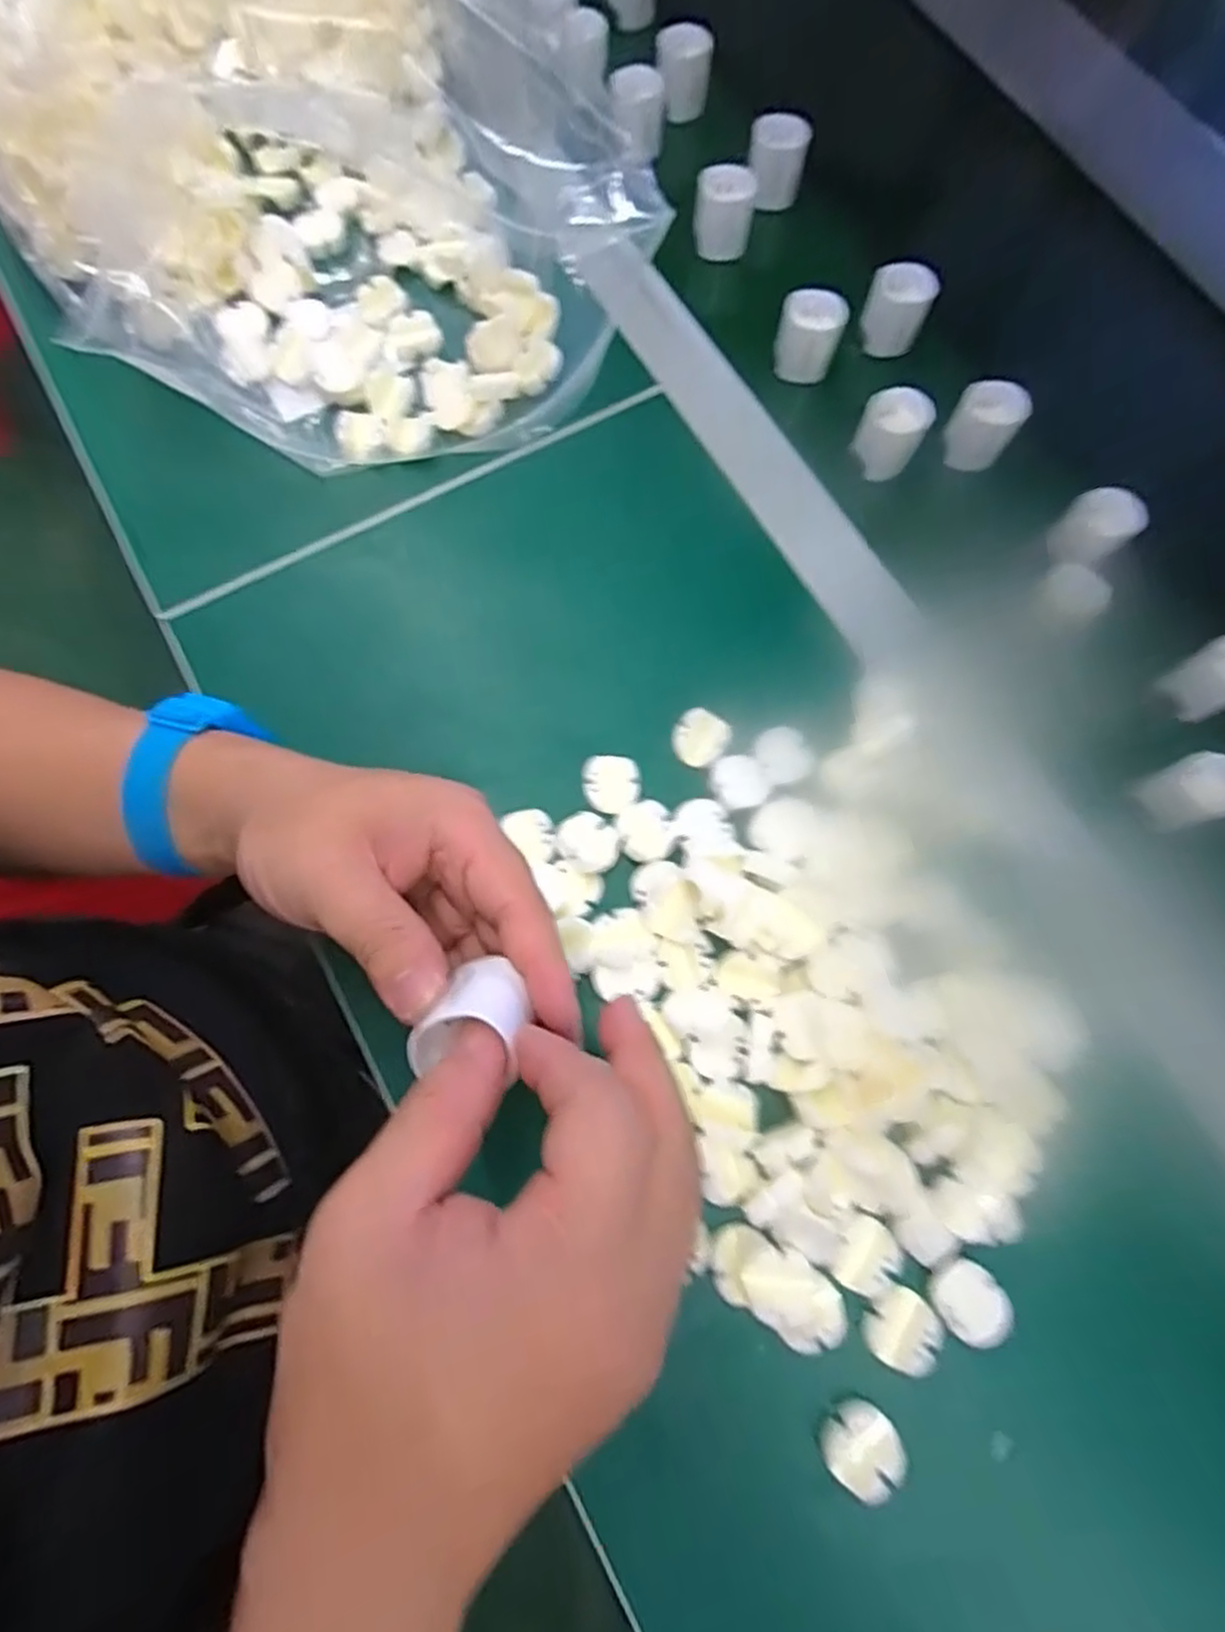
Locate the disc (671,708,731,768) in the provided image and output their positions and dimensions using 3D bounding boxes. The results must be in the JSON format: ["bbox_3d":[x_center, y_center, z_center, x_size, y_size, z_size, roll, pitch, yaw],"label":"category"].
[{"bbox_3d":[0.042,-0.037,0.356,0.025,0.007,0.026,0,76,-1],"label":"disc"}]

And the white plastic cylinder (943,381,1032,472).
[{"bbox_3d":[0.201,-0.212,0.404,0.034,0.036,0.028,35,77,7],"label":"white plastic cylinder"}]

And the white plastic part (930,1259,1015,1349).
[{"bbox_3d":[0.140,0.190,0.289,0.026,0.007,0.029,-35,79,-9],"label":"white plastic part"}]

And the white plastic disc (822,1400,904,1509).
[{"bbox_3d":[0.094,0.239,0.279,0.028,0.009,0.027,0,76,-1],"label":"white plastic disc"}]

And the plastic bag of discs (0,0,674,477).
[{"bbox_3d":[-0.187,-0.383,0.399,0.294,0.099,0.441,-31,78,-9],"label":"plastic bag of discs"}]

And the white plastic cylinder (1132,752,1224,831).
[{"bbox_3d":[0.271,-0.011,0.347,0.036,0.027,0.029,-14,76,-5],"label":"white plastic cylinder"}]

